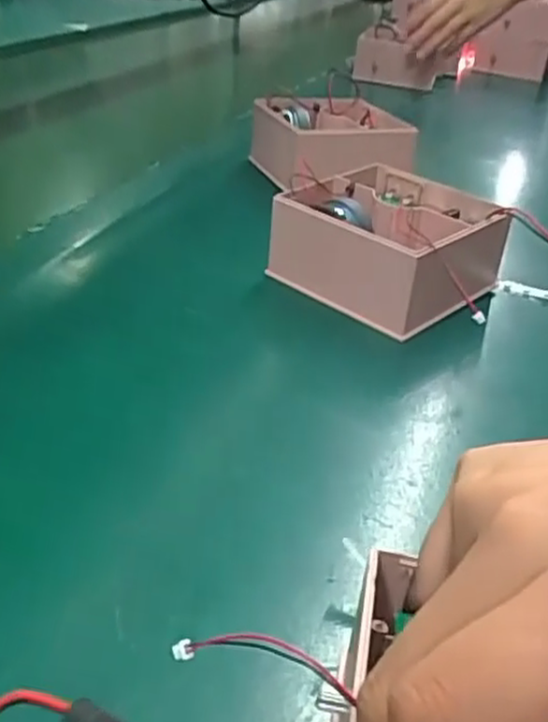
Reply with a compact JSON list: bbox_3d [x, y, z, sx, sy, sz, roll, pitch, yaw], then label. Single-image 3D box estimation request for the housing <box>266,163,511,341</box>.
[{"bbox_3d":[0.072,-0.065,0.431,0.120,0.056,0.109,30,39,35],"label":"housing"}]

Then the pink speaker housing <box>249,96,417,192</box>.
[{"bbox_3d":[0.047,-0.176,0.604,0.111,0.062,0.098,-5,33,-16],"label":"pink speaker housing"}]

